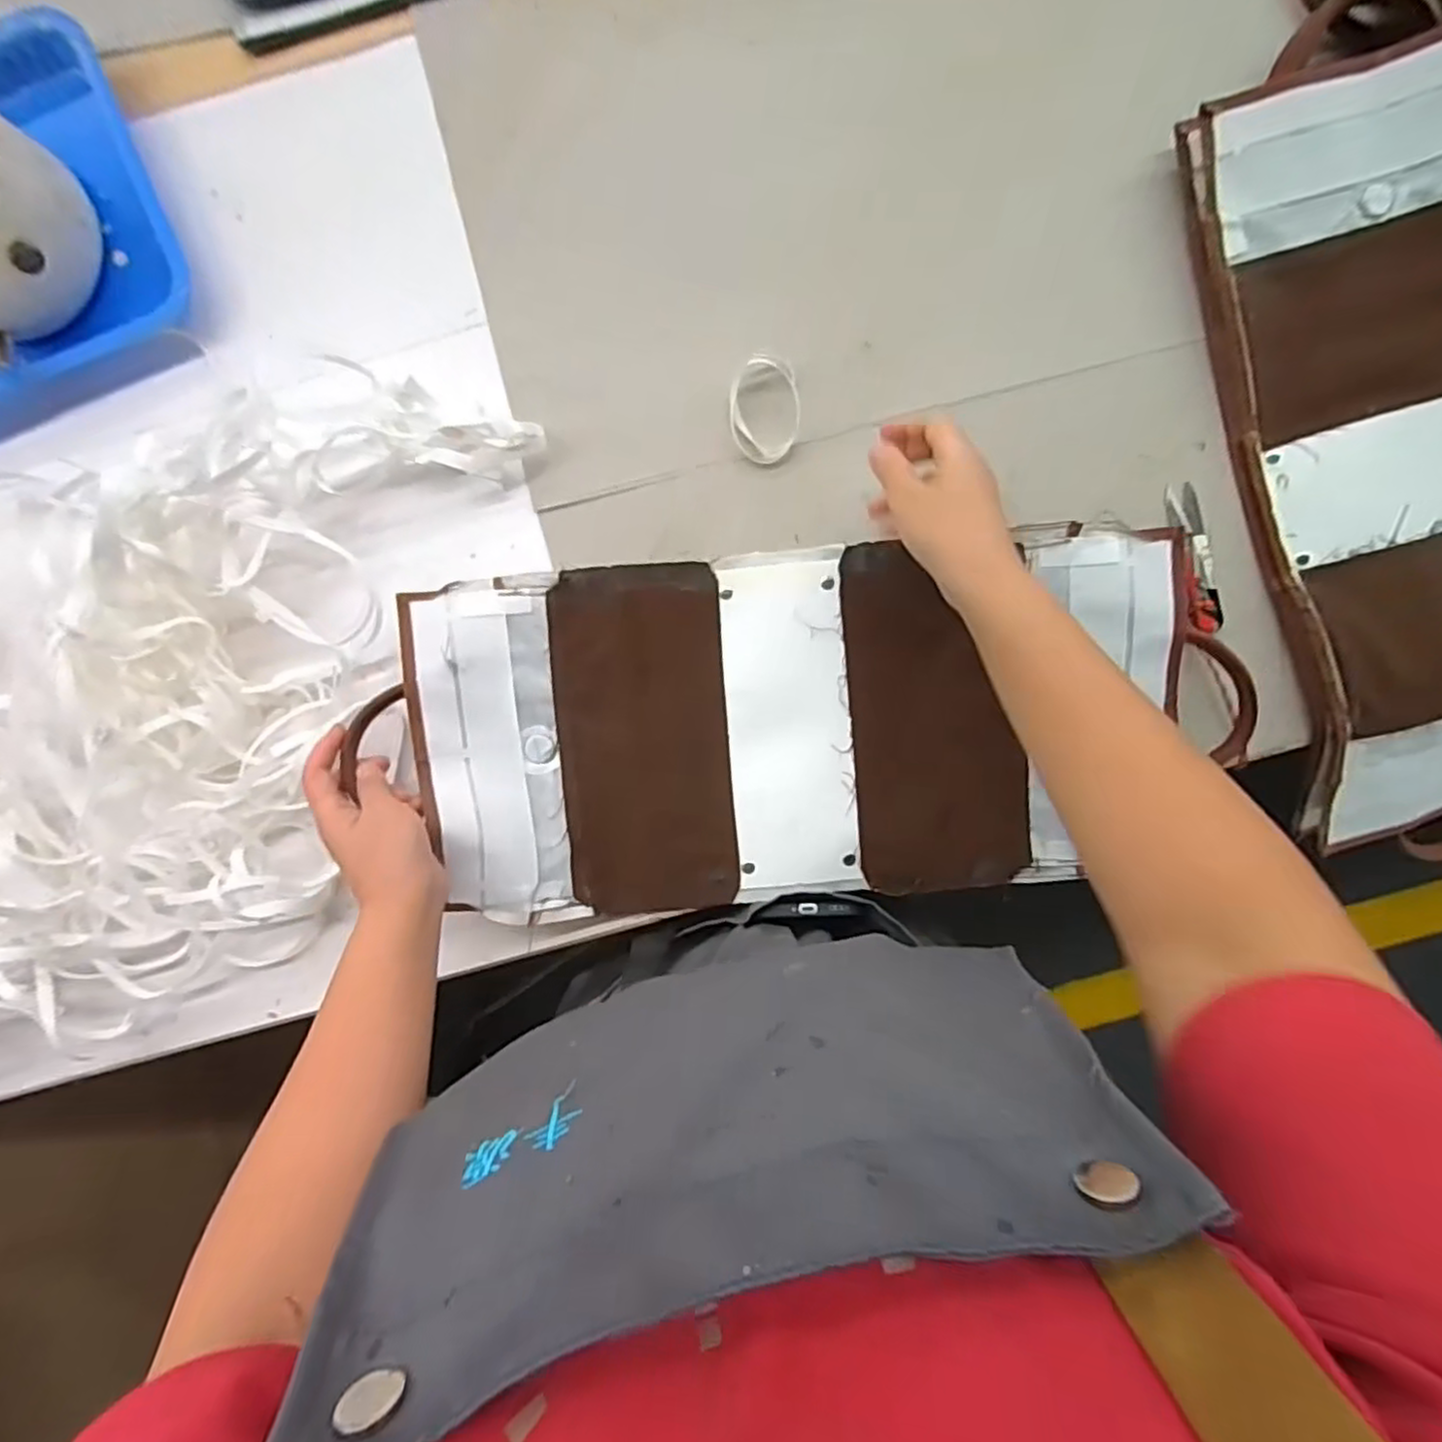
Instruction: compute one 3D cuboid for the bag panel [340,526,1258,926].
[{"bbox_3d":[0.037,0.010,0.486,0.516,0.065,0.246,-3,96,3],"label":"bag panel"}]

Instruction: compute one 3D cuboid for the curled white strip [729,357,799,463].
[{"bbox_3d":[0.031,-0.220,0.495,0.049,0.013,0.069,8,94,1],"label":"curled white strip"}]

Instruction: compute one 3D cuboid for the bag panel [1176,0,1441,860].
[{"bbox_3d":[0.479,-0.178,0.471,0.226,0.039,0.554,-15,93,3],"label":"bag panel"}]

